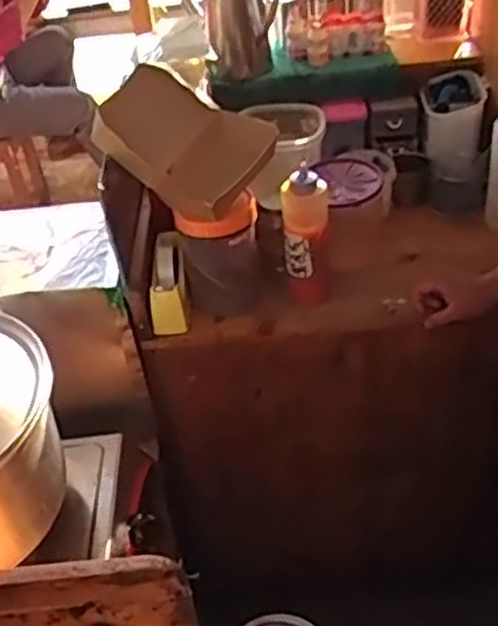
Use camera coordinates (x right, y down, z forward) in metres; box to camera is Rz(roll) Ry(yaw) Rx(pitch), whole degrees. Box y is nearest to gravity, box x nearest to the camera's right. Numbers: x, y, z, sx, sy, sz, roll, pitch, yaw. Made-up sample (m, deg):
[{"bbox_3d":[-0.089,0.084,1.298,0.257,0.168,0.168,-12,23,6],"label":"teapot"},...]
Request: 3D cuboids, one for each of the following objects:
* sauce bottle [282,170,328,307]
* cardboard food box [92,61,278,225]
[{"bbox_3d":[0.086,-0.120,1.180,0.065,0.202,0.079,-1,40,7],"label":"sauce bottle"},{"bbox_3d":[-0.096,-0.268,1.145,0.239,0.084,0.180,36,67,-2],"label":"cardboard food box"}]

